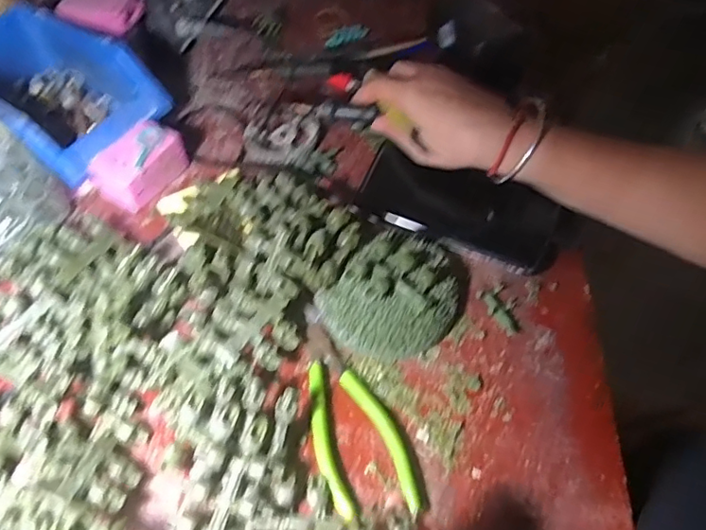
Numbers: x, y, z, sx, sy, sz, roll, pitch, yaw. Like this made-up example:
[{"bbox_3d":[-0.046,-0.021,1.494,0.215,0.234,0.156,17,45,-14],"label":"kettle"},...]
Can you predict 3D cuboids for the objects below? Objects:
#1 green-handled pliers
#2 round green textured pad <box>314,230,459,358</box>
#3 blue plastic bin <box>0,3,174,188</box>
[{"bbox_3d":[-0.005,0.092,0.370,0.057,0.011,0.152,-14,57,-10],"label":"green-handled pliers"},{"bbox_3d":[0.033,0.018,0.407,0.087,0.038,0.106,31,61,19],"label":"round green textured pad"},{"bbox_3d":[-0.284,-0.160,0.504,0.188,0.073,0.128,27,60,17],"label":"blue plastic bin"}]

